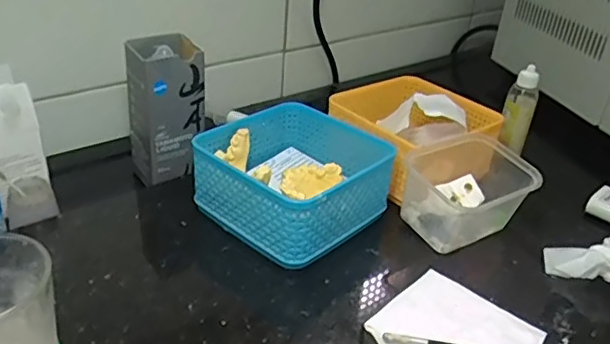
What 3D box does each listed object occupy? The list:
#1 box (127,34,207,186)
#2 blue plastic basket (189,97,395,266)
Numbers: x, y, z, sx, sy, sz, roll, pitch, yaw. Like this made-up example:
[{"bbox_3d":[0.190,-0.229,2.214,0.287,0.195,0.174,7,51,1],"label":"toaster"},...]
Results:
[{"bbox_3d":[-0.126,-0.056,0.517,0.060,0.119,0.060,-14,35,-29],"label":"box"},{"bbox_3d":[-0.011,0.004,0.490,0.134,0.066,0.133,28,37,34],"label":"blue plastic basket"}]

